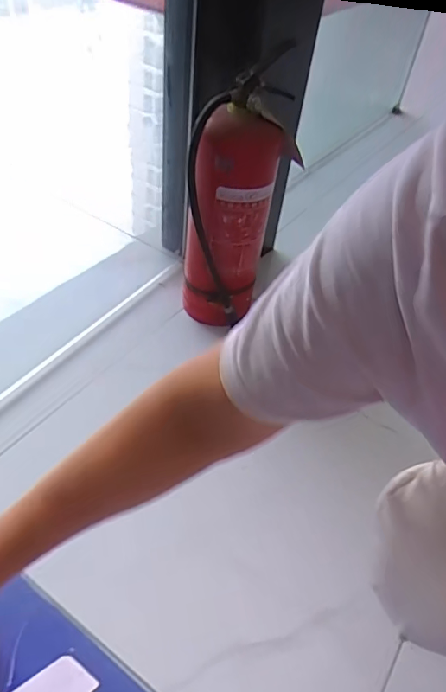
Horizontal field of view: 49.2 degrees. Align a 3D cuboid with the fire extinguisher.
[{"bbox_3d":[0.008,-0.251,0.951,0.152,0.485,0.150,9,45,1],"label":"fire extinguisher"}]

